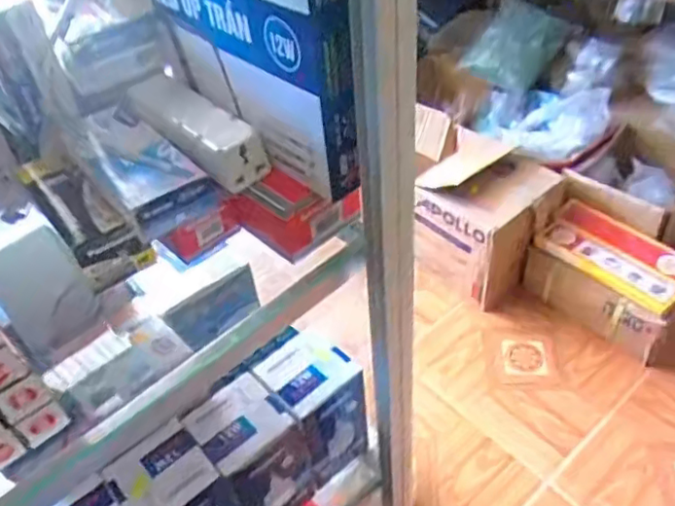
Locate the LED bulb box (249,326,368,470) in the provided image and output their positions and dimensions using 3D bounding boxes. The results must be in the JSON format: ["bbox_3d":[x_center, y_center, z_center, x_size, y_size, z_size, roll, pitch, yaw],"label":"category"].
[{"bbox_3d":[-0.026,0.169,0.696,0.088,0.143,0.085,-29,48,-22],"label":"LED bulb box"}]

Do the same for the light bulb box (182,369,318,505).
[{"bbox_3d":[-0.089,0.216,0.663,0.084,0.151,0.090,-34,50,-26],"label":"light bulb box"}]

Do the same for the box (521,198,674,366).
[{"bbox_3d":[0.598,0.058,1.392,0.322,0.227,0.195,31,55,32],"label":"box"}]

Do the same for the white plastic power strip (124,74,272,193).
[{"bbox_3d":[-0.107,-0.091,0.468,0.045,0.038,0.127,-37,51,-28],"label":"white plastic power strip"}]

